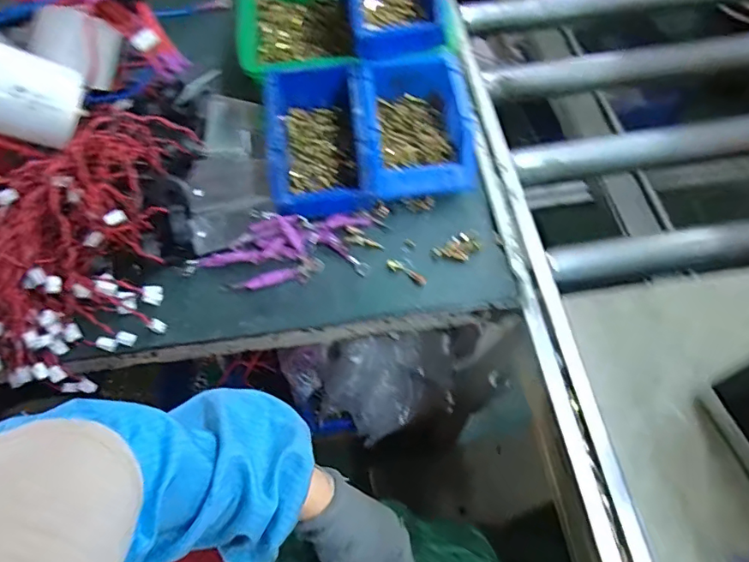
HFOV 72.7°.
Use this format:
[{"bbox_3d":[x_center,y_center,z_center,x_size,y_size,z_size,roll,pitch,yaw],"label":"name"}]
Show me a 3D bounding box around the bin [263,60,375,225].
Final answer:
[{"bbox_3d":[-0.061,-0.153,0.553,0.103,0.064,0.165,-9,61,-3],"label":"bin"}]

